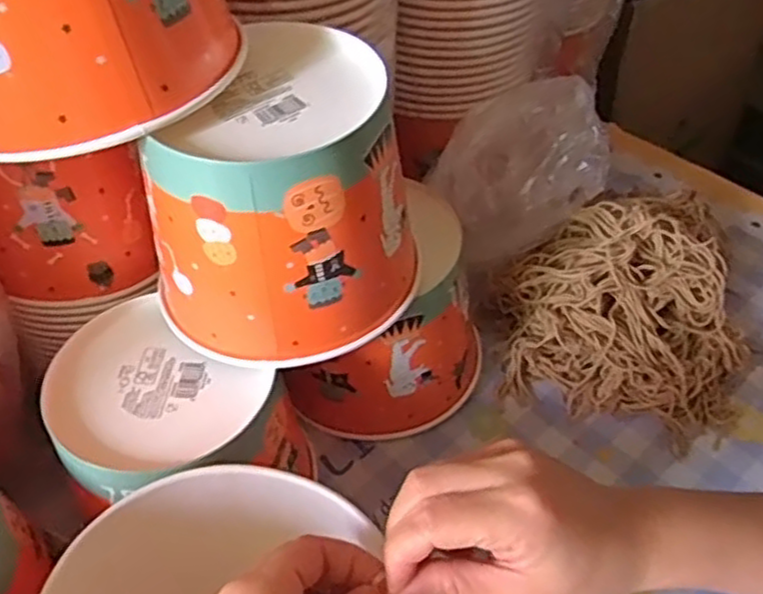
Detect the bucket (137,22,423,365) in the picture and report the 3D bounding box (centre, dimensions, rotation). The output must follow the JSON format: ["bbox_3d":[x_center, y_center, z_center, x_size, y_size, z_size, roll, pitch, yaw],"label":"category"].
[{"bbox_3d":[-0.047,-0.049,0.410,0.126,0.143,0.136,18,50,14],"label":"bucket"}]

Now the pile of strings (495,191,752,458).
[{"bbox_3d":[0.190,0.014,0.564,0.202,0.101,0.152,18,50,14],"label":"pile of strings"}]

